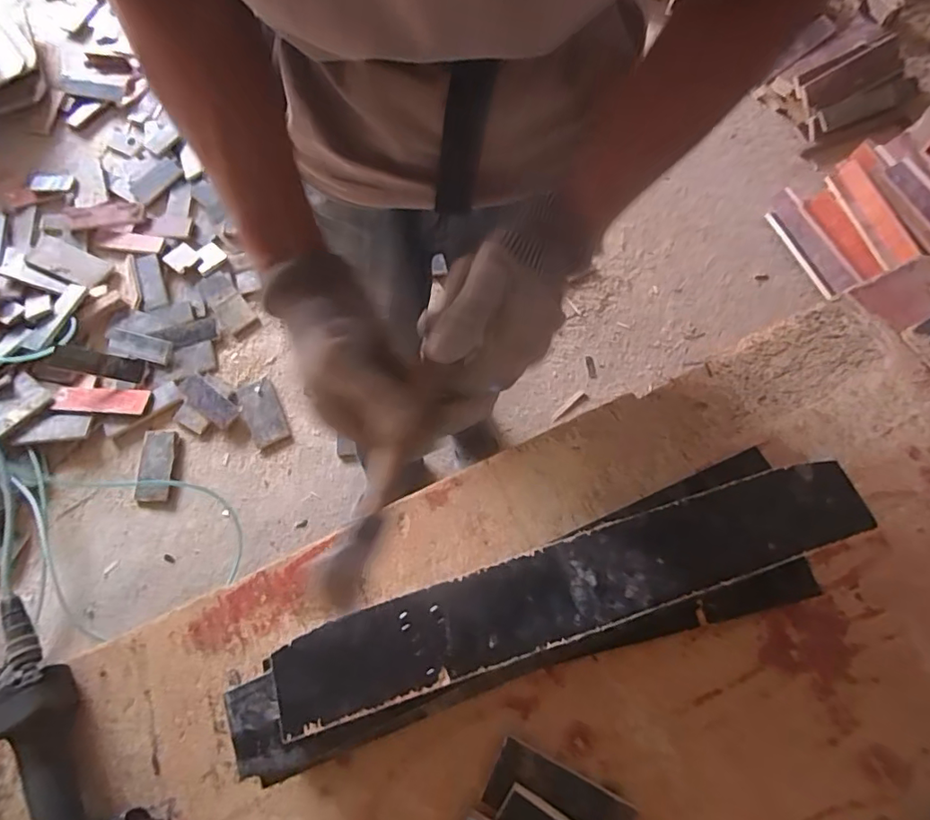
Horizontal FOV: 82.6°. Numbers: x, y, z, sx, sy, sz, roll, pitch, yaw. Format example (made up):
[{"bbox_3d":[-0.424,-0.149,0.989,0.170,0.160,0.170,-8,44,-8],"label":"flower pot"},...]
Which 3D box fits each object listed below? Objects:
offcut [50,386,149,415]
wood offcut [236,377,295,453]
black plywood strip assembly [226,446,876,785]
[{"bbox_3d":[-0.924,-0.026,1.349,0.229,0.020,0.072,3,70,1],"label":"offcut"},{"bbox_3d":[-0.505,0.012,1.324,0.093,0.014,0.188,-25,72,-9],"label":"wood offcut"},{"bbox_3d":[0.081,0.190,0.519,0.589,0.108,0.130,-17,71,-6],"label":"black plywood strip assembly"}]

